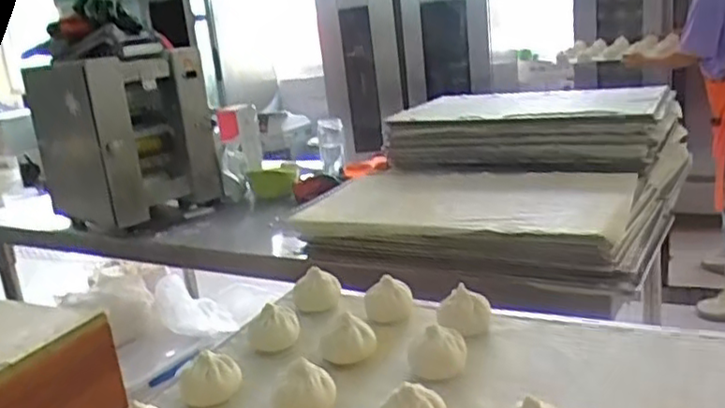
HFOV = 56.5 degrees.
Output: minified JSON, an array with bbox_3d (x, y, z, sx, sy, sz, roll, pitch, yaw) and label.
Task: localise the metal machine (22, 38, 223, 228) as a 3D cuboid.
[{"bbox_3d":[-0.600,-0.165,1.691,0.375,0.418,0.308,8,20,41],"label":"metal machine"}]

